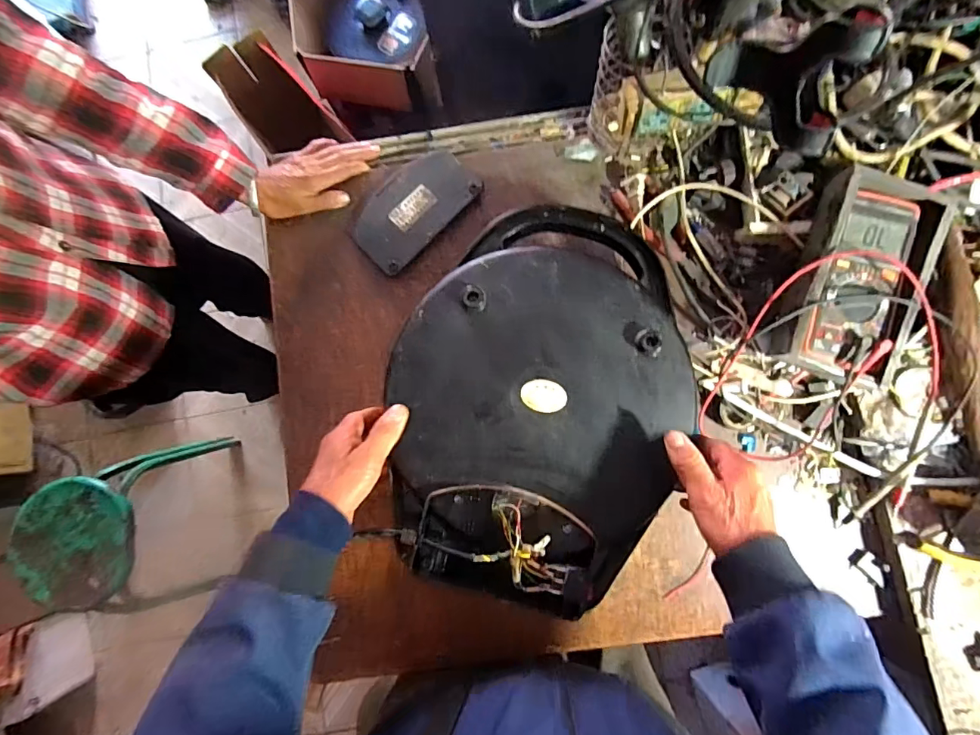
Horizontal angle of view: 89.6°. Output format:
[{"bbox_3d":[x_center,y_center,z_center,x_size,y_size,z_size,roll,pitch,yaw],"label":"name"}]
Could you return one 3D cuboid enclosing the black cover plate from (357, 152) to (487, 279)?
[{"bbox_3d":[-0.092,-0.193,0.595,0.154,0.010,0.094,-44,82,-2],"label":"black cover plate"}]

